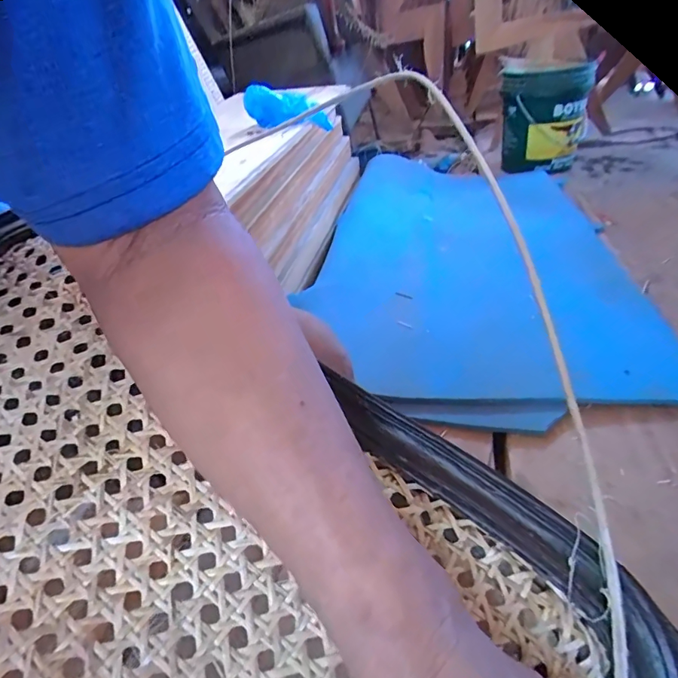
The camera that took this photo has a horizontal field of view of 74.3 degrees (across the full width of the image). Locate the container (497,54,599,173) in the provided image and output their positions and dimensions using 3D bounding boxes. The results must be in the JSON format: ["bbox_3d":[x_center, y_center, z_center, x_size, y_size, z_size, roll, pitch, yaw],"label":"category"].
[{"bbox_3d":[0.713,-0.782,1.593,0.287,0.327,0.289,2,36,11],"label":"container"}]

